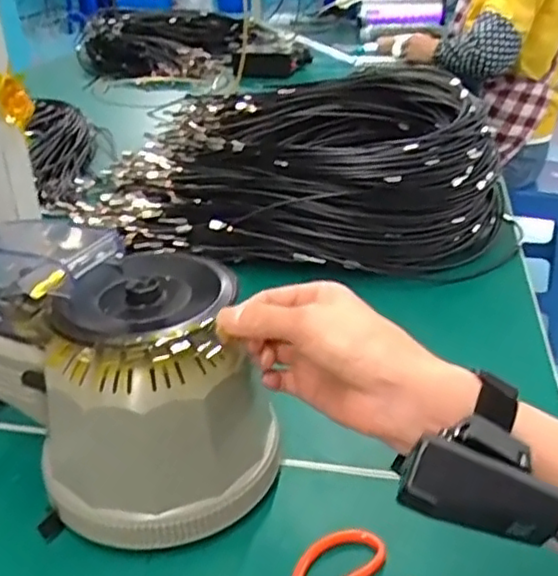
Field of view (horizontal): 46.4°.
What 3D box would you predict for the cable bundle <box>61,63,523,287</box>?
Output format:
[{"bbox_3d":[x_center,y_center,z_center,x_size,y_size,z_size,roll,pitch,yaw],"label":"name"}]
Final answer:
[{"bbox_3d":[0.037,-0.151,0.826,0.499,0.158,0.321,6,31,11],"label":"cable bundle"}]

